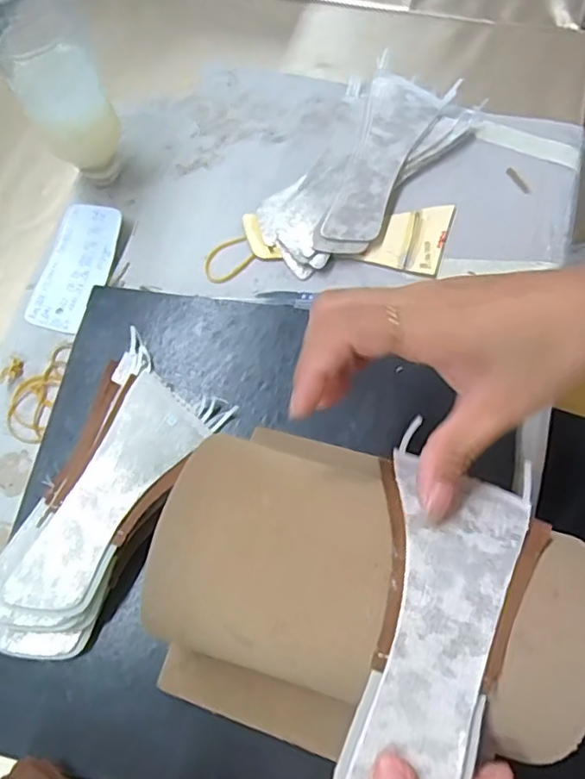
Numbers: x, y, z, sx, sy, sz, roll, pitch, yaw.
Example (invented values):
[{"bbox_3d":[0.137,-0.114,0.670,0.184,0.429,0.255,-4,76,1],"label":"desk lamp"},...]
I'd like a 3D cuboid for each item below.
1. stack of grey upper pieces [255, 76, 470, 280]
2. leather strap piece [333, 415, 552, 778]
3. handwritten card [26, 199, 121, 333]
[{"bbox_3d":[0.052,-0.168,0.462,0.085,0.024,0.178,39,77,14],"label":"stack of grey upper pieces"},{"bbox_3d":[0.059,0.090,0.245,0.064,0.038,0.145,17,70,8],"label":"leather strap piece"},{"bbox_3d":[-0.167,-0.095,0.455,0.048,0.014,0.101,17,72,8],"label":"handwritten card"}]

